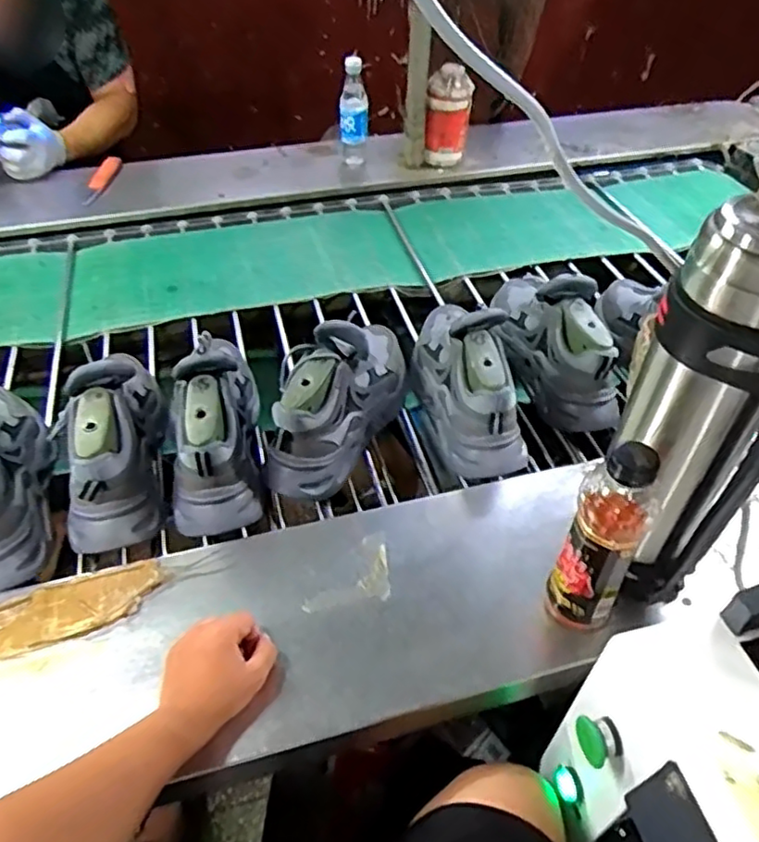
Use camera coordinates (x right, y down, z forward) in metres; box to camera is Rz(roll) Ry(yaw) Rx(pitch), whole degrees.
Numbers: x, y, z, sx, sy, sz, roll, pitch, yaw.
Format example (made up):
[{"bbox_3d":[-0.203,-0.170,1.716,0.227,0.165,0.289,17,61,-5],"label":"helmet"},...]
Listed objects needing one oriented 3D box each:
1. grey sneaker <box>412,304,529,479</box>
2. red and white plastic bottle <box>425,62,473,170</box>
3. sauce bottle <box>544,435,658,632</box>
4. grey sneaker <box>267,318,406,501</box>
[{"bbox_3d":[0.110,-0.070,0.863,0.102,0.133,0.288,-8,48,-6],"label":"grey sneaker"},{"bbox_3d":[0.141,-0.622,1.326,0.086,0.175,0.079,8,48,9],"label":"red and white plastic bottle"},{"bbox_3d":[0.207,0.116,0.605,0.067,0.225,0.064,16,50,16],"label":"sauce bottle"},{"bbox_3d":[-0.046,-0.042,0.822,0.107,0.155,0.267,12,49,12],"label":"grey sneaker"}]

